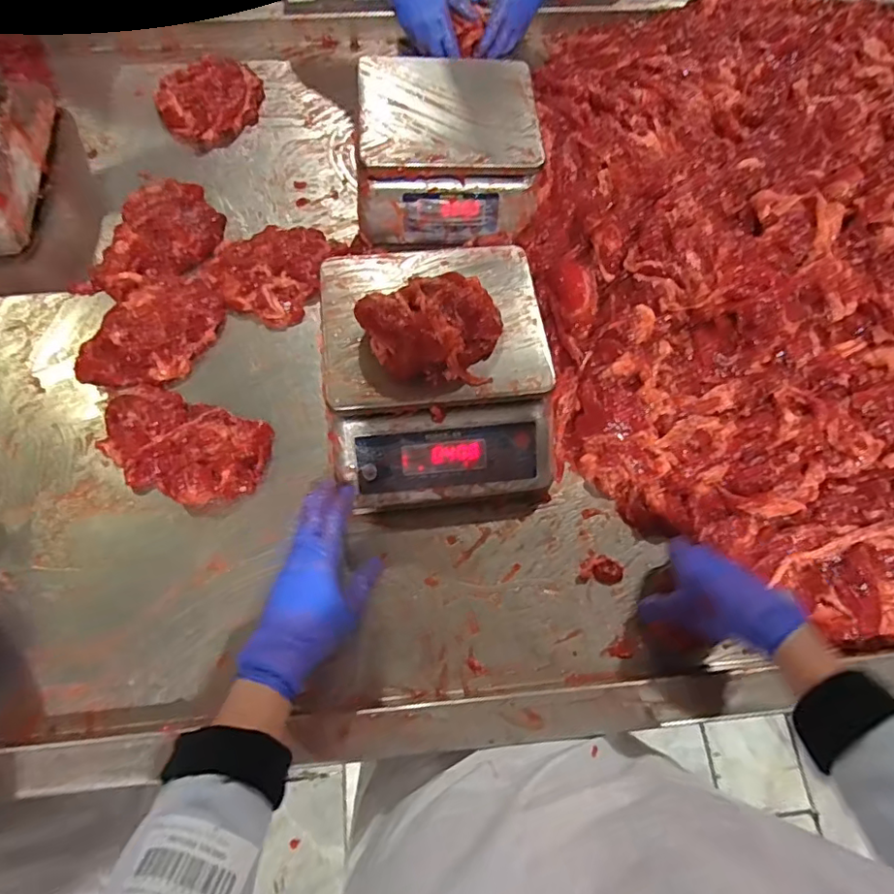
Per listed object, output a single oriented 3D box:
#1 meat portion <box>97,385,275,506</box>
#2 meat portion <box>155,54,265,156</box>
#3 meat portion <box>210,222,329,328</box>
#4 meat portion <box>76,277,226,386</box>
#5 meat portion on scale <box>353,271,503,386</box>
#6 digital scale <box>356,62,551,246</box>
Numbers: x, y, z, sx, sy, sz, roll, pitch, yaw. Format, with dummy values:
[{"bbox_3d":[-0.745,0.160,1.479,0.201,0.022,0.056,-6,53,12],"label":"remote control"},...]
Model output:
[{"bbox_3d":[-0.287,-0.002,0.601,0.182,0.036,0.108,19,69,6],"label":"meat portion"},{"bbox_3d":[-0.344,-0.511,0.809,0.132,0.034,0.148,34,72,12],"label":"meat portion"},{"bbox_3d":[-0.226,-0.230,0.711,0.131,0.026,0.137,0,68,-1],"label":"meat portion"},{"bbox_3d":[-0.347,-0.143,0.666,0.132,0.031,0.162,10,69,3],"label":"meat portion"},{"bbox_3d":[-0.016,-0.122,0.543,0.132,0.051,0.112,4,68,0],"label":"meat portion on scale"},{"bbox_3d":[0.002,-0.388,0.725,0.226,0.097,0.223,1,68,-1],"label":"digital scale"}]

